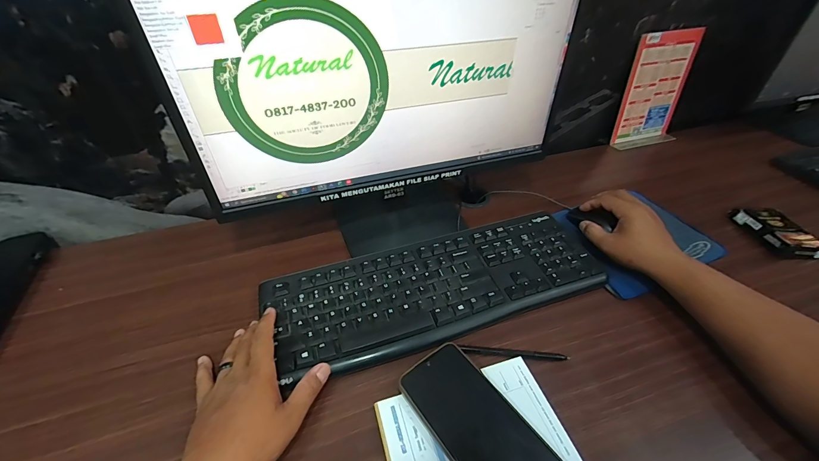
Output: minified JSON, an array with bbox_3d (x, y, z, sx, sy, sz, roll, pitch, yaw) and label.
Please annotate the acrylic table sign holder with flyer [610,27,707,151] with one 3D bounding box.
[{"bbox_3d":[0.509,-0.281,0.709,0.148,0.209,0.059,-17,46,-17],"label":"acrylic table sign holder with flyer"}]

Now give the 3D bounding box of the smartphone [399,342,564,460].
[{"bbox_3d":[0.067,0.184,0.327,0.081,0.015,0.161,-28,50,-26],"label":"smartphone"}]

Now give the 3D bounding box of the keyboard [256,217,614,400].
[{"bbox_3d":[0.040,0.068,0.453,0.418,0.019,0.149,-13,43,-13],"label":"keyboard"}]

